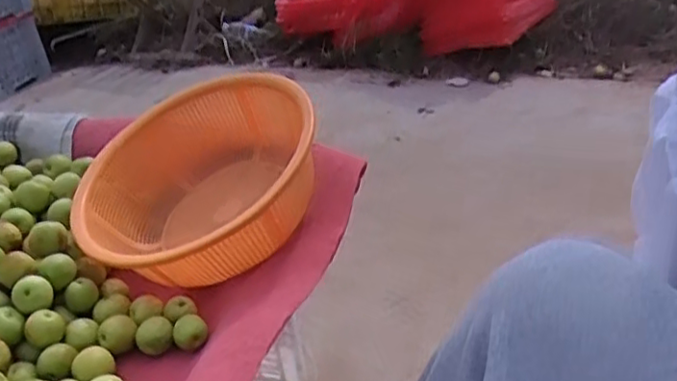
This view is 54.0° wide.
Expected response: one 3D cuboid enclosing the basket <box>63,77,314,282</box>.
[{"bbox_3d":[-0.141,-0.004,0.681,0.278,0.114,0.216,-29,51,9],"label":"basket"}]

